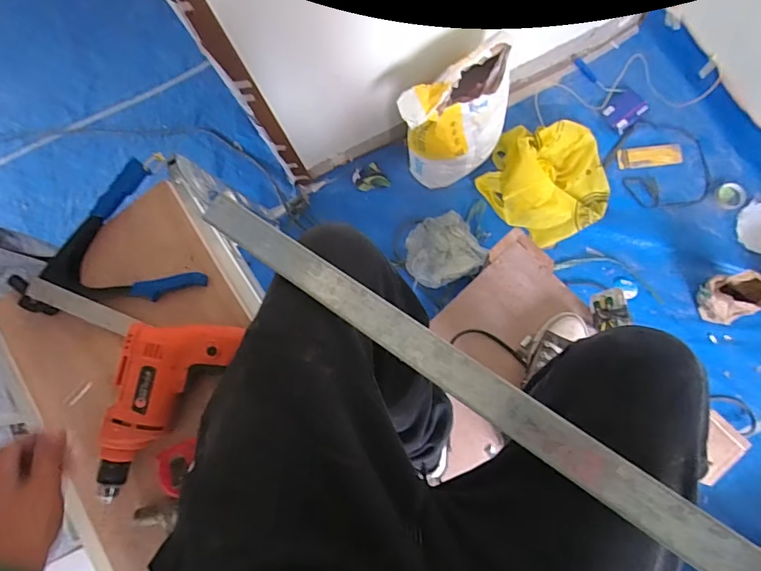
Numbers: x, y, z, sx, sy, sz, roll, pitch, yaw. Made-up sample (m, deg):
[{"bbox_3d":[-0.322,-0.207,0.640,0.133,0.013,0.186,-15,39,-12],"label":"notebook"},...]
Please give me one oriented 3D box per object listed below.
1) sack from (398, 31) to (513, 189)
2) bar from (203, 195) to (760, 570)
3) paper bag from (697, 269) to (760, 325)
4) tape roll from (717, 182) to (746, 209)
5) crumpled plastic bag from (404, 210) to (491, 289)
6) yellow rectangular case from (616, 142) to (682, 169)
[{"bbox_3d":[0.224,-0.476,1.403,0.321,0.463,0.169,-29,77,0],"label":"sack"},{"bbox_3d":[0.058,0.074,0.419,0.618,0.007,0.036,33,88,20],"label":"bar"},{"bbox_3d":[1.009,0.038,1.356,0.116,0.191,0.129,-9,78,4],"label":"paper bag"},{"bbox_3d":[1.115,-0.285,1.491,0.080,0.016,0.087,0,81,3],"label":"tape roll"},{"bbox_3d":[0.199,-0.118,1.563,0.244,0.059,0.240,-28,77,0],"label":"crumpled plastic bag"},{"bbox_3d":[0.904,-0.435,1.574,0.213,0.014,0.076,-6,81,2],"label":"yellow rectangular case"}]

